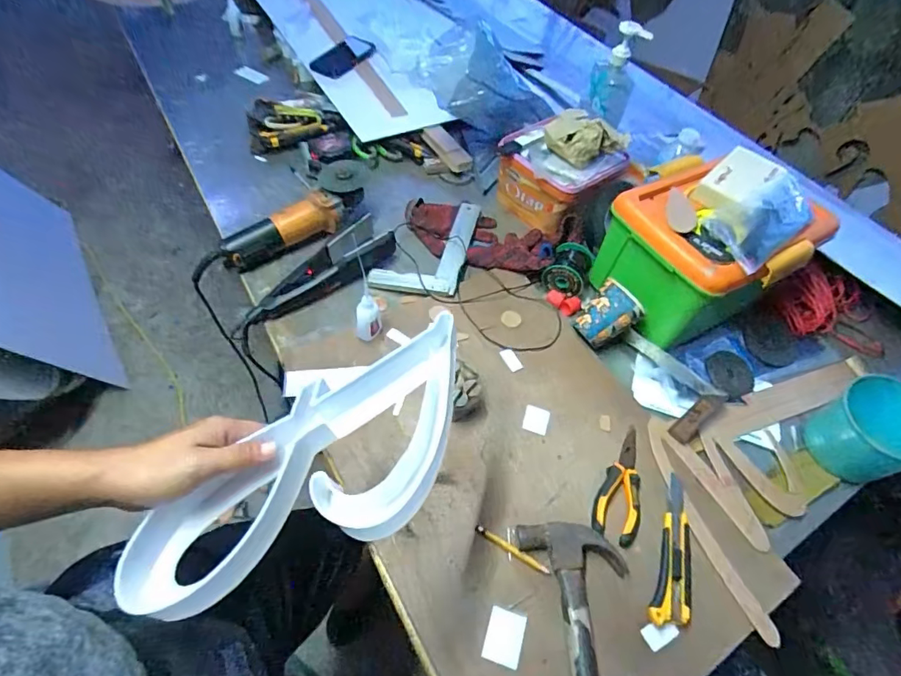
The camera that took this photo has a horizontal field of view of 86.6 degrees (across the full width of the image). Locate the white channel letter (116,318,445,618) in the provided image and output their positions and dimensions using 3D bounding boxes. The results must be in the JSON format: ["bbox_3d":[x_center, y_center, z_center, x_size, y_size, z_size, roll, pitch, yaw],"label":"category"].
[{"bbox_3d":[-0.109,0.119,0.421,0.332,0.062,0.147,-36,64,-16],"label":"white channel letter"}]

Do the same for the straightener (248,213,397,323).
[{"bbox_3d":[-0.215,-0.107,0.791,0.266,0.053,0.089,-37,64,-13],"label":"straightener"}]

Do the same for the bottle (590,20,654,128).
[{"bbox_3d":[0.312,-0.500,0.907,0.083,0.169,0.068,19,56,9],"label":"bottle"}]

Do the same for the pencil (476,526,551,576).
[{"bbox_3d":[0.071,0.248,0.562,0.094,0.012,0.010,30,56,16],"label":"pencil"}]

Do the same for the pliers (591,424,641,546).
[{"bbox_3d":[0.223,0.183,0.614,0.054,0.026,0.161,22,54,11],"label":"pliers"}]

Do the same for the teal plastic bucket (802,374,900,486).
[{"bbox_3d":[0.573,0.129,0.651,0.093,0.120,0.114,-18,57,-18],"label":"teal plastic bucket"}]

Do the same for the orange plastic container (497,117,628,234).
[{"bbox_3d":[0.196,-0.309,0.917,0.165,0.132,0.191,-33,63,-26],"label":"orange plastic container"}]

